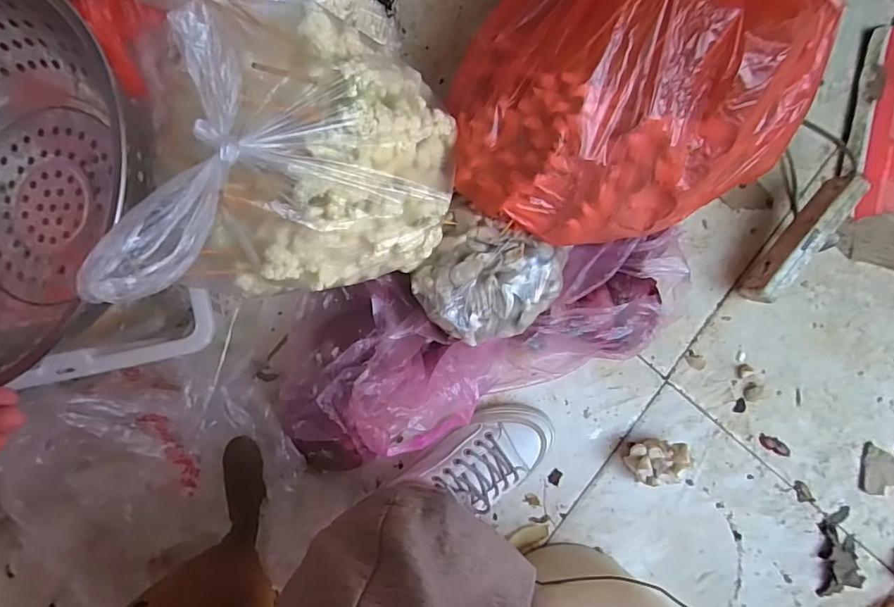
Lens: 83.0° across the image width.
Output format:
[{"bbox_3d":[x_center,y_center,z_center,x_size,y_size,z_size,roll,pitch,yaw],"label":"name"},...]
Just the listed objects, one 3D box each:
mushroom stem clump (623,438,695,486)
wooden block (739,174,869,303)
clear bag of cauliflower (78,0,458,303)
[{"bbox_3d":[0.251,0.191,0.605,0.061,0.051,0.047,-7,86,-6],"label":"mushroom stem clump"},{"bbox_3d":[0.421,-0.078,0.608,0.022,0.073,0.168,33,105,-2],"label":"wooden block"},{"bbox_3d":[-0.091,-0.112,0.393,0.189,0.165,0.262,13,84,-4],"label":"clear bag of cauliflower"}]

